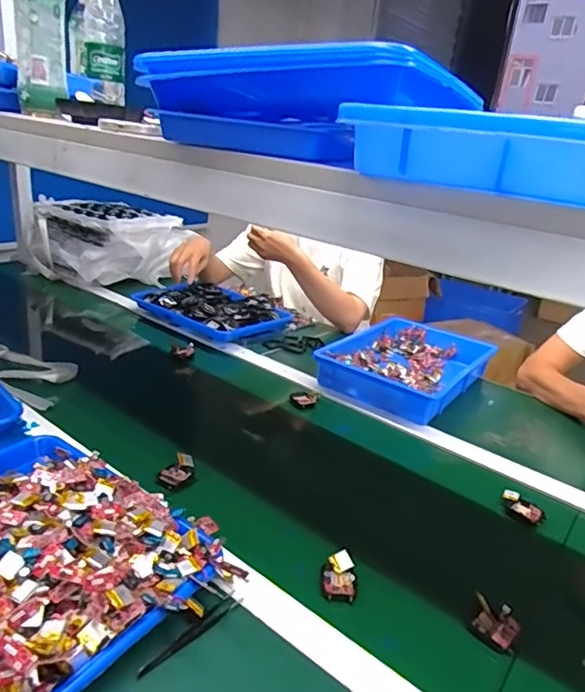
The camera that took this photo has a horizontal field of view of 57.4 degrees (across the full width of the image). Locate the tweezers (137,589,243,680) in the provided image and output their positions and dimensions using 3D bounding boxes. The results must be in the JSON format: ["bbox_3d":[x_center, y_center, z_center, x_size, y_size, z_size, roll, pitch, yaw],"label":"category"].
[{"bbox_3d":[-0.091,0.266,0.496,0.015,0.010,0.117,21,27,32],"label":"tweezers"}]

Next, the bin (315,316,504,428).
[{"bbox_3d":[0.225,0.031,1.037,0.239,0.051,0.337,21,27,31],"label":"bin"}]

